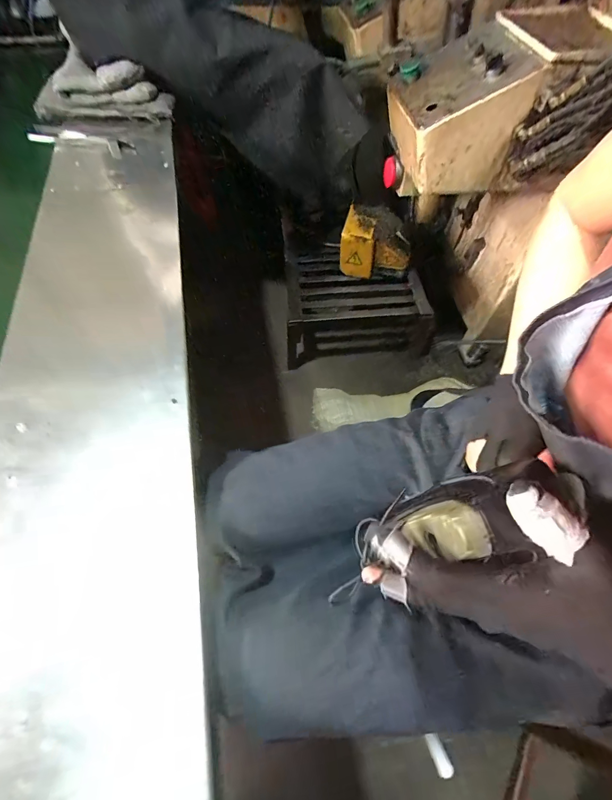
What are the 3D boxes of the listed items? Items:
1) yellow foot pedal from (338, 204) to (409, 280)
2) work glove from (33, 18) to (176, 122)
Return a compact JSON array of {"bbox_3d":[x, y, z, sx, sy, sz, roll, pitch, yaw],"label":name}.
[{"bbox_3d":[0.228,-0.525,1.188,0.220,0.158,0.220,6,59,2],"label":"yellow foot pedal"},{"bbox_3d":[-0.426,-0.646,0.724,0.283,0.106,0.071,8,59,3],"label":"work glove"}]

